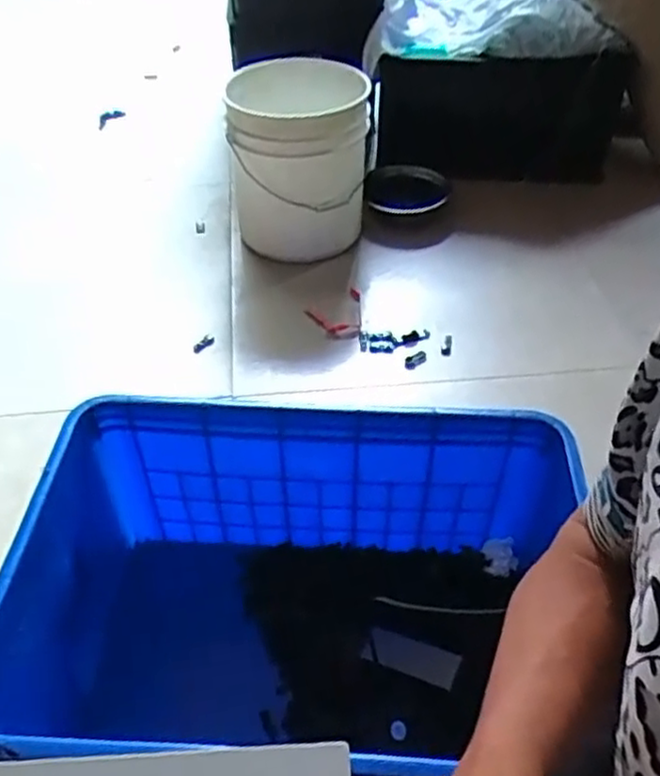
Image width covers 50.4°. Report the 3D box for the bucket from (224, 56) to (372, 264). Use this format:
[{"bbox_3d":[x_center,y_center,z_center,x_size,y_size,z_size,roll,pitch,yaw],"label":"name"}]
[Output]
[{"bbox_3d":[-0.066,-0.481,1.515,0.282,0.376,0.298,0,45,0],"label":"bucket"}]

